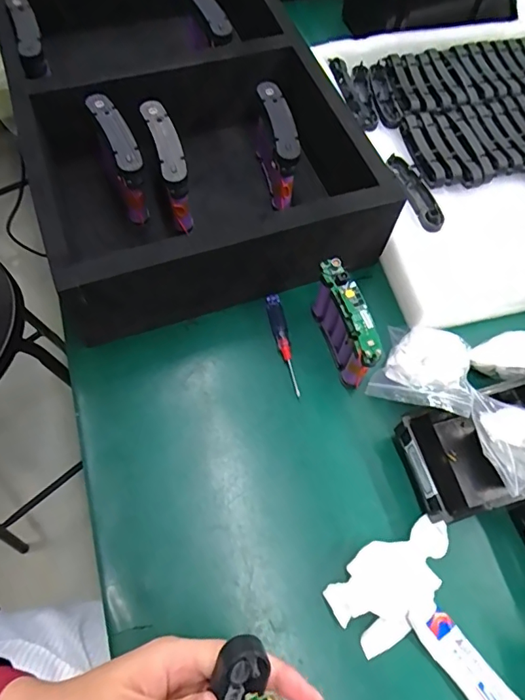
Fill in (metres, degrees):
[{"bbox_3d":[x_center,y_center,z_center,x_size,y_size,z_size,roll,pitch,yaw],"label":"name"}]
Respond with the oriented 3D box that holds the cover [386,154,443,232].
[{"bbox_3d":[0.198,-0.201,0.623,0.036,0.018,0.117,-18,65,-11],"label":"cover"}]

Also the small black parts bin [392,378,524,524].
[{"bbox_3d":[0.232,0.093,0.476,0.182,0.083,0.106,-14,64,-9],"label":"small black parts bin"}]

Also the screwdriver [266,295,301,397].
[{"bbox_3d":[0.023,-0.009,0.547,0.017,0.019,0.122,-9,64,-6],"label":"screwdriver"}]

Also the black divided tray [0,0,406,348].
[{"bbox_3d":[-0.111,-0.318,0.617,0.349,0.143,0.576,-18,65,-11],"label":"black divided tray"}]

